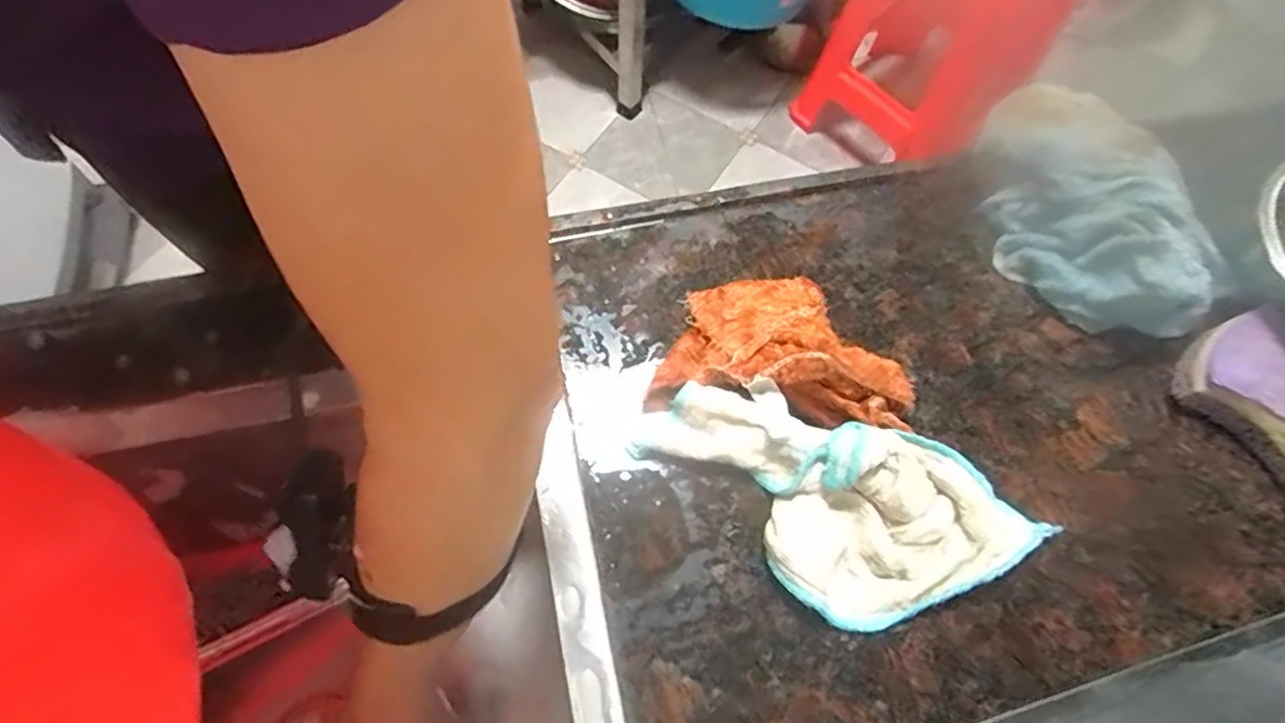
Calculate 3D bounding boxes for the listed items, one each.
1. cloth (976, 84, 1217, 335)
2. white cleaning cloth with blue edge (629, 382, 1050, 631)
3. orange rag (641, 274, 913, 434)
[{"bbox_3d":[0.267,-0.093,0.405,0.077,0.067,0.168,-22,67,-11],"label":"cloth"},{"bbox_3d":[0.096,0.073,0.338,0.203,0.038,0.096,20,66,8],"label":"white cleaning cloth with blue edge"},{"bbox_3d":[0.077,-0.008,0.373,0.136,0.041,0.079,6,64,2],"label":"orange rag"}]

